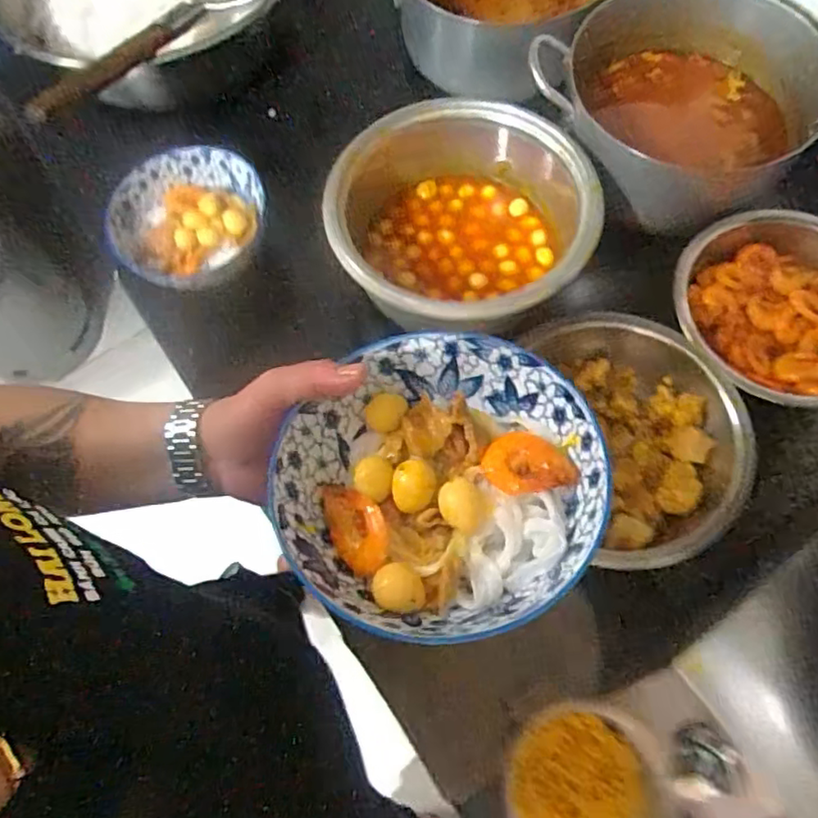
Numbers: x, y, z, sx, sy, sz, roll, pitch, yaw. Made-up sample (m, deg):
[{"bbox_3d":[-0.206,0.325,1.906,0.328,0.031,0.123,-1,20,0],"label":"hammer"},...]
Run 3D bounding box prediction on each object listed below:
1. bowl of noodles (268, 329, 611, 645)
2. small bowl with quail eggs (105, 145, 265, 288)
[{"bbox_3d":[0.015,0.037,0.345,0.165,0.058,0.165,0,67,-1],"label":"bowl of noodles"},{"bbox_3d":[-0.248,-0.215,0.704,0.163,0.057,0.153,0,67,-1],"label":"small bowl with quail eggs"}]

